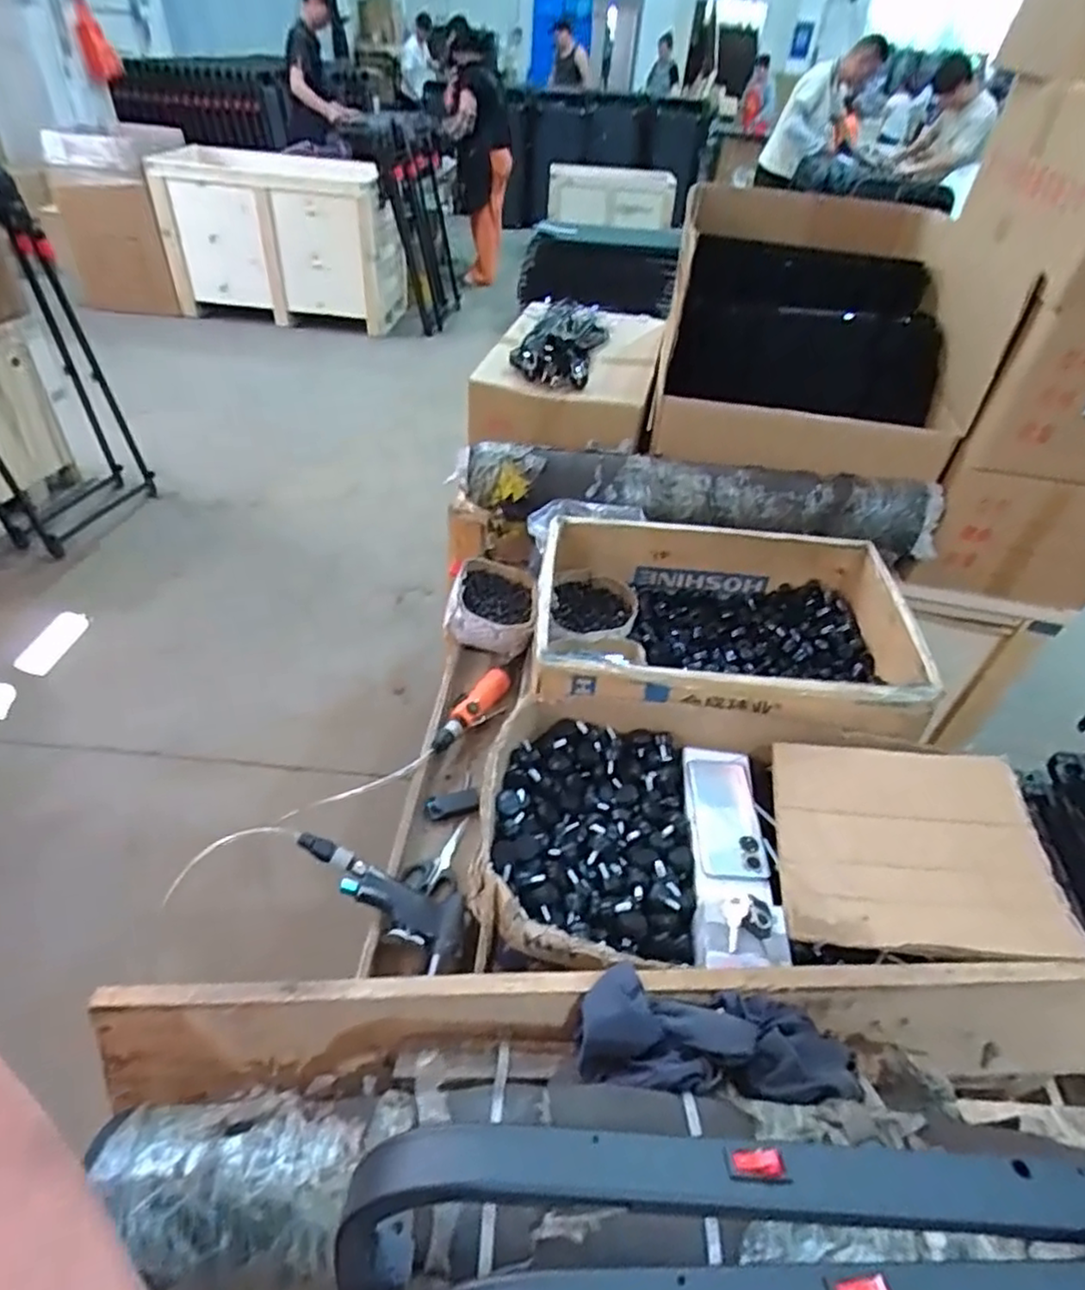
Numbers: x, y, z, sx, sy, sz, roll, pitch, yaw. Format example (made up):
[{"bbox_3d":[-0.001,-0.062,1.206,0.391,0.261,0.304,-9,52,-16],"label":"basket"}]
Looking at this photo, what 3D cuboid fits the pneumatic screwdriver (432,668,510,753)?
[{"bbox_3d":[-0.107,0.096,1.041,0.029,0.042,0.191,25,45,20],"label":"pneumatic screwdriver"}]

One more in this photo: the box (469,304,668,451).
[{"bbox_3d":[0.066,-0.582,1.398,0.317,0.159,0.508,10,42,5],"label":"box"}]

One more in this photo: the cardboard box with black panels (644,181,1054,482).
[{"bbox_3d":[0.523,-0.628,1.359,0.535,0.345,0.572,10,42,5],"label":"cardboard box with black panels"}]

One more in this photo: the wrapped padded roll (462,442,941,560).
[{"bbox_3d":[0.280,-0.280,1.226,0.862,0.115,0.135,5,42,-1],"label":"wrapped padded roll"}]

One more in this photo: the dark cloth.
[{"bbox_3d":[0.140,0.313,0.542,0.214,0.039,0.084,9,42,4],"label":"dark cloth"}]

